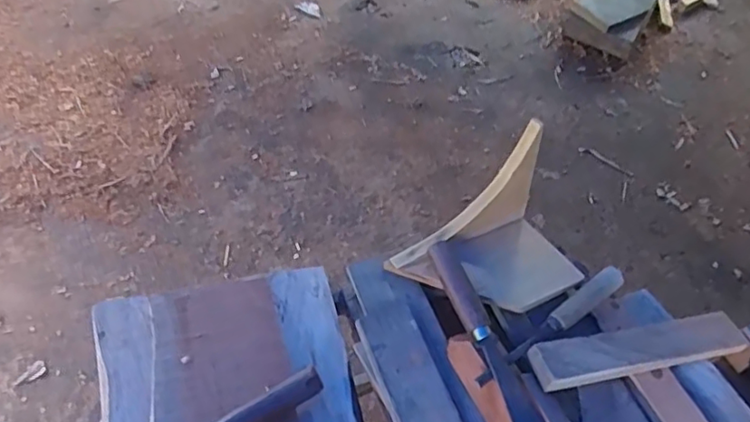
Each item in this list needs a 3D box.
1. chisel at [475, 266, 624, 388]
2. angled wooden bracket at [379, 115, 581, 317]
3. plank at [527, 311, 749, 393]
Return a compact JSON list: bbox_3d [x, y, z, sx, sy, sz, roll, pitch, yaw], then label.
[{"bbox_3d":[0.211,0.135,0.730,0.246,0.025,0.029,-29,60,-24],"label":"chisel"},{"bbox_3d":[0.144,0.038,0.731,0.199,0.130,0.148,-24,58,-21],"label":"angled wooden bracket"},{"bbox_3d":[0.313,0.158,0.718,0.278,0.032,0.056,-9,54,-11],"label":"plank"}]

